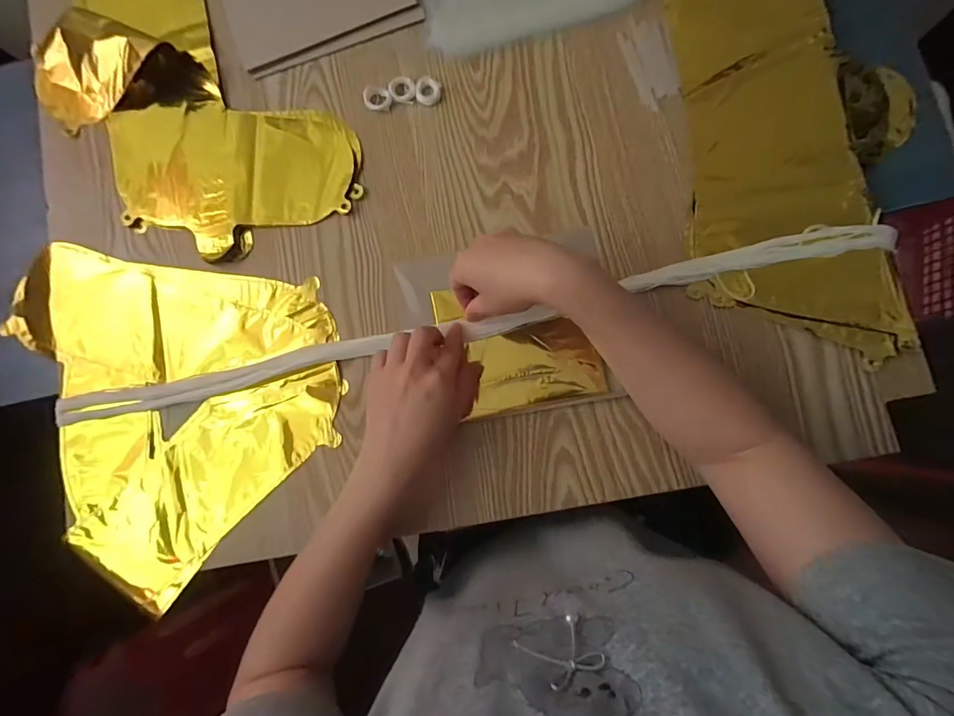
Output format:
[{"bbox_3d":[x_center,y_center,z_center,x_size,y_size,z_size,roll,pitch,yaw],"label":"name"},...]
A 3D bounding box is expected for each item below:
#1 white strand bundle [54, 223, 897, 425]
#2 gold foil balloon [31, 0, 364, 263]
[{"bbox_3d":[-0.030,-0.027,0.418,0.791,0.019,0.027,-12,83,4],"label":"white strand bundle"},{"bbox_3d":[-0.316,-0.277,0.464,0.227,0.029,0.421,-37,82,0],"label":"gold foil balloon"}]

